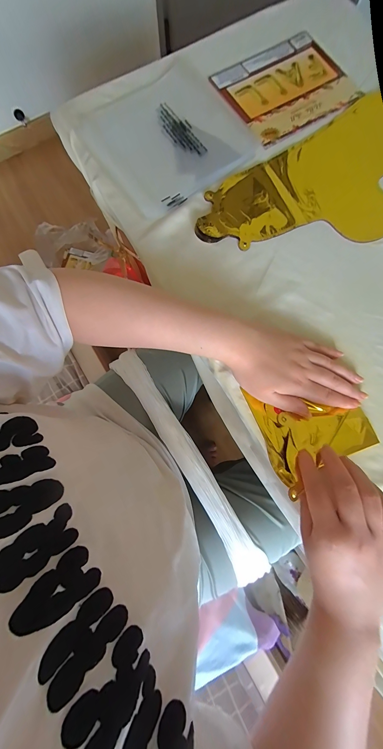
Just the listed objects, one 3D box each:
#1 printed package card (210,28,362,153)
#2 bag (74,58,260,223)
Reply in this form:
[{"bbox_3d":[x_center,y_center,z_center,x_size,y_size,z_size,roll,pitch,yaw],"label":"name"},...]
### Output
[{"bbox_3d":[0.148,-0.453,0.412,0.180,0.007,0.159,-32,81,-5],"label":"printed package card"},{"bbox_3d":[-0.032,-0.359,0.393,0.214,0.008,0.207,-35,81,-6],"label":"bag"}]

